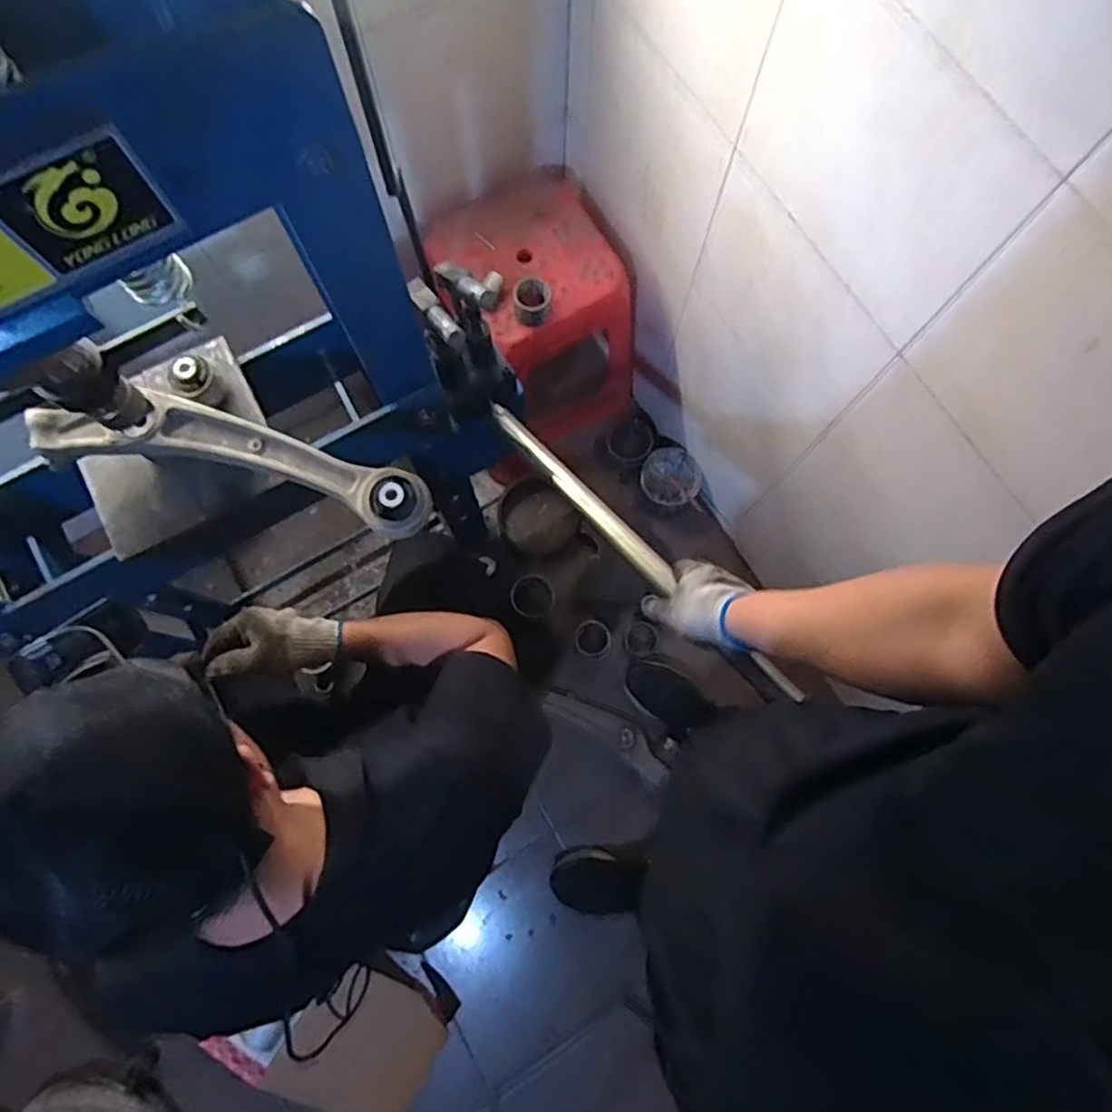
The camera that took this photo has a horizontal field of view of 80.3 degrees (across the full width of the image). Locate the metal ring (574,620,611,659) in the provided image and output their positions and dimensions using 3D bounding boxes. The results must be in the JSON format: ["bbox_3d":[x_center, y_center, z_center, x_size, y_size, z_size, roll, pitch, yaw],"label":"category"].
[{"bbox_3d":[0.074,0.165,1.308,0.077,0.011,0.071,1,83,-7],"label":"metal ring"}]

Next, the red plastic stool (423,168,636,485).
[{"bbox_3d":[-0.020,-0.414,1.209,0.312,0.382,0.277,-25,77,-7],"label":"red plastic stool"}]

